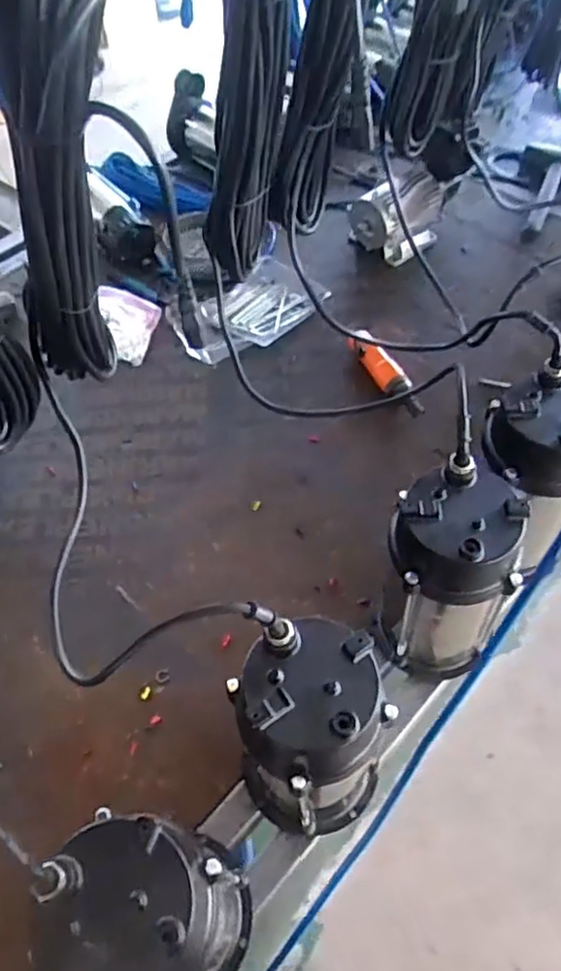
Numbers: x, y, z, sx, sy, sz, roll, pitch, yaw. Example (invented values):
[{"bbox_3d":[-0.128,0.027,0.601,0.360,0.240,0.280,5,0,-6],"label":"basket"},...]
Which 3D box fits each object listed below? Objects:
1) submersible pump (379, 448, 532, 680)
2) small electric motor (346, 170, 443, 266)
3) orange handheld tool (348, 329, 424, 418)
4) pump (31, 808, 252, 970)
[{"bbox_3d":[0.171,0.105,0.709,0.121,0.248,0.126,8,60,9],"label":"submersible pump"},{"bbox_3d":[0.207,-0.482,1.186,0.154,0.114,0.114,-38,64,-17],"label":"small electric motor"},{"bbox_3d":[0.157,-0.174,1.021,0.052,0.034,0.185,-23,60,-9],"label":"orange handheld tool"},{"bbox_3d":[-0.092,0.342,0.546,0.119,0.280,0.108,26,65,18],"label":"pump"}]

